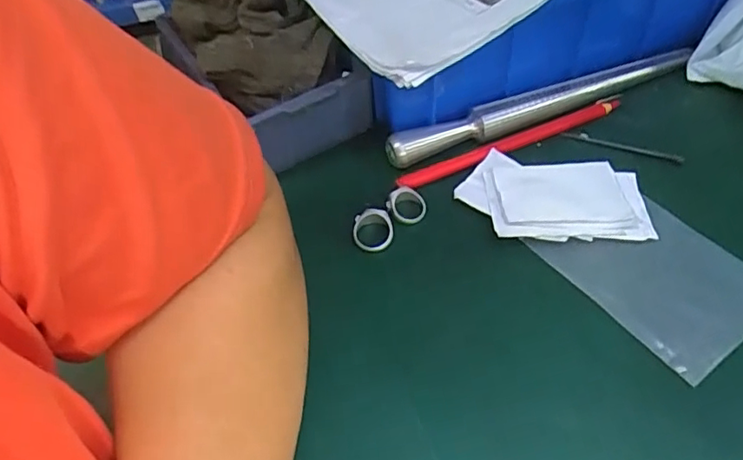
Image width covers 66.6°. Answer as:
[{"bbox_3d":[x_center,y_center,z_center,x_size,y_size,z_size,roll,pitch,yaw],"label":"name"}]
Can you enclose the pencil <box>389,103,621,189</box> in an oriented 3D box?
[{"bbox_3d":[0.090,-0.058,0.366,0.160,0.007,0.012,-21,53,-11],"label":"pencil"}]

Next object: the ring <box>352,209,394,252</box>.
[{"bbox_3d":[0.001,-0.001,0.331,0.023,0.011,0.022,-3,52,3],"label":"ring"}]

